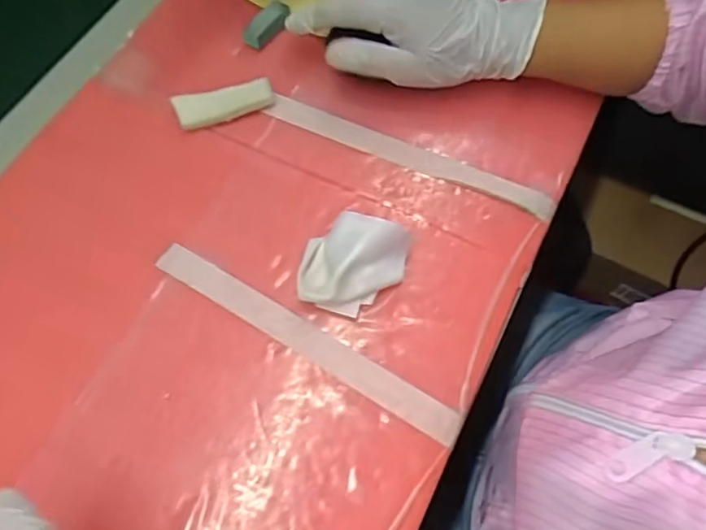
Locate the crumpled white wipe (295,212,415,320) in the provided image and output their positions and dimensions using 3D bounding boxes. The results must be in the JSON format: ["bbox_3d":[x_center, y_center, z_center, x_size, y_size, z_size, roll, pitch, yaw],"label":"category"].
[{"bbox_3d":[0.000,0.000,0.348,0.061,0.025,0.057,12,66,5],"label":"crumpled white wipe"}]

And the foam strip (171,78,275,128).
[{"bbox_3d":[-0.091,-0.114,0.402,0.067,0.011,0.023,-14,67,-6],"label":"foam strip"}]

